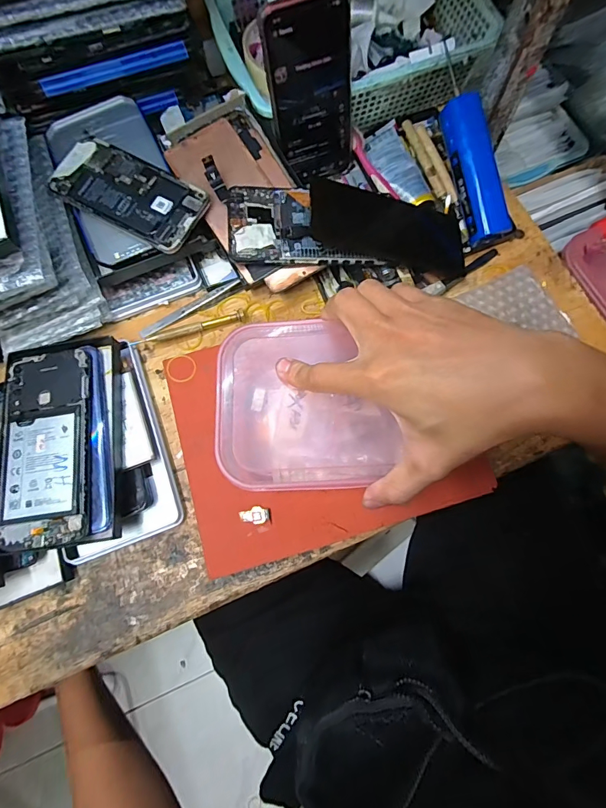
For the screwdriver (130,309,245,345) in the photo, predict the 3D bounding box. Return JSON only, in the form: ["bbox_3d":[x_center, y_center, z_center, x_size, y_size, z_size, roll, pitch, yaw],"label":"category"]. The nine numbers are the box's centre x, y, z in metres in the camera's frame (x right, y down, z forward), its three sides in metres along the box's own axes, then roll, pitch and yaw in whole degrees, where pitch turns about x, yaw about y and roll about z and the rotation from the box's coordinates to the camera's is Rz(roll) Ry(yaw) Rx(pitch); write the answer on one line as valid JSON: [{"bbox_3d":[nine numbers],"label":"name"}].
[{"bbox_3d":[-0.110,-0.073,0.398,0.107,0.014,0.011,-16,75,-3],"label":"screwdriver"}]

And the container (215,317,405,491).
[{"bbox_3d":[0.005,0.003,0.336,0.136,0.066,0.126,-3,74,0],"label":"container"}]

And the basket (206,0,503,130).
[{"bbox_3d":[0.045,-0.382,0.430,0.259,0.058,0.189,-17,75,-3],"label":"basket"}]

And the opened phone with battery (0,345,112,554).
[{"bbox_3d":[-0.205,0.032,0.339,0.082,0.012,0.158,-8,74,-5],"label":"opened phone with battery"}]

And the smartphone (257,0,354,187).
[{"bbox_3d":[0.010,-0.281,0.383,0.075,0.150,0.005,-20,62,0],"label":"smartphone"}]

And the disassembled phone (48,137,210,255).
[{"bbox_3d":[-0.160,-0.196,0.380,0.138,0.015,0.067,28,77,9],"label":"disassembled phone"}]

